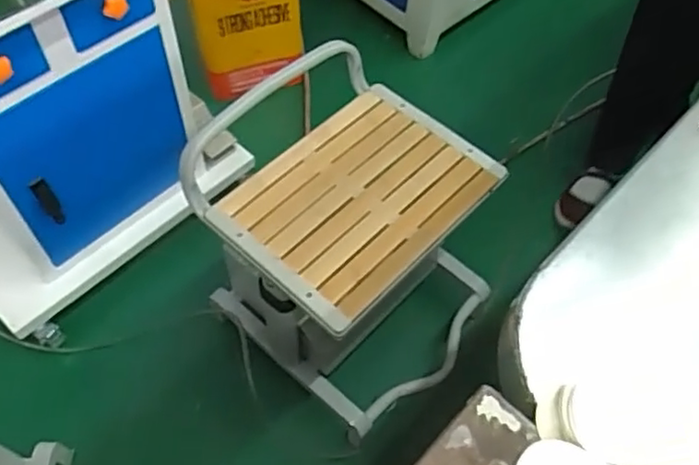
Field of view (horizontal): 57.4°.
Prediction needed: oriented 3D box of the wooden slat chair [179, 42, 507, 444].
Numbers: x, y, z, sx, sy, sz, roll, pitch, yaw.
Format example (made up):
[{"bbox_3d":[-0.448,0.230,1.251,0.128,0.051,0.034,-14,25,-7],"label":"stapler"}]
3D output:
[{"bbox_3d":[0.012,0.021,1.064,0.416,0.400,0.381,40,64,21],"label":"wooden slat chair"}]

